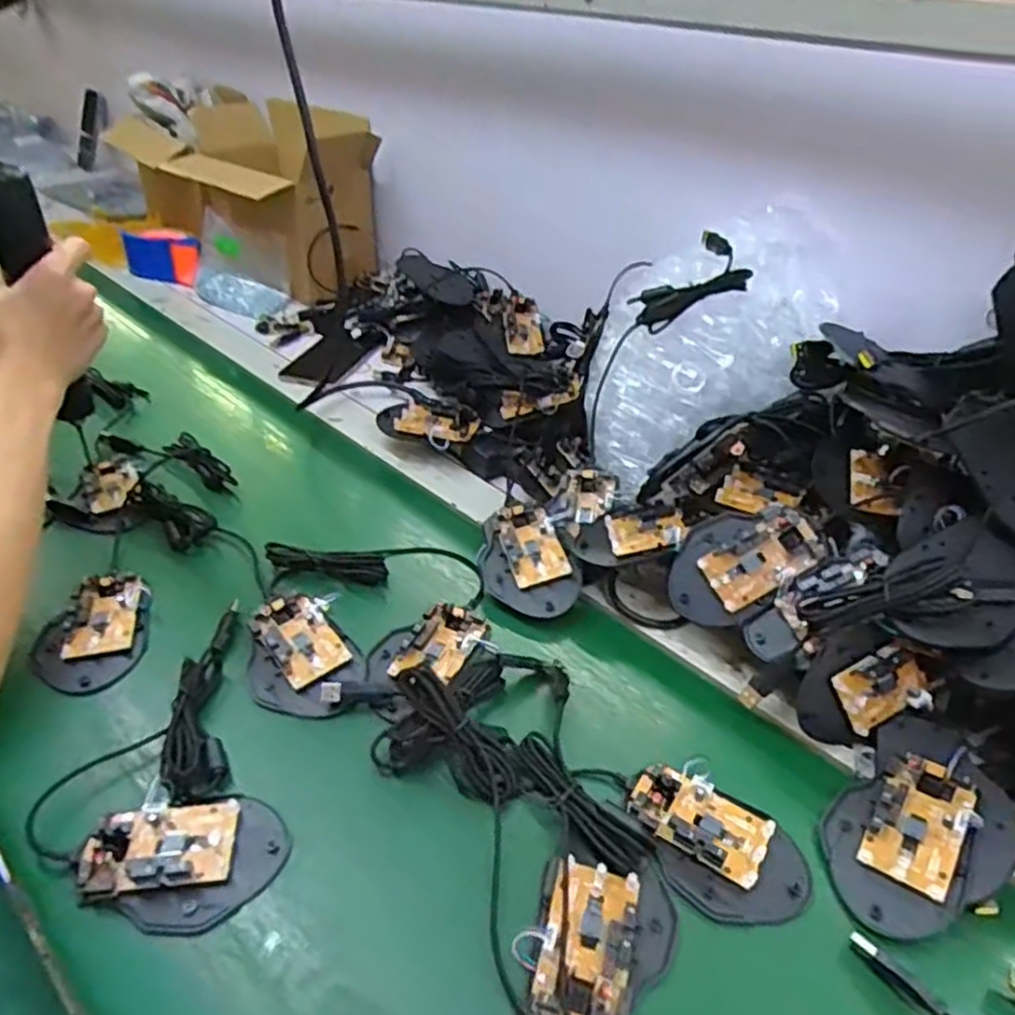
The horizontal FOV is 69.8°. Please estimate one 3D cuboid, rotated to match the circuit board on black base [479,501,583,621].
[{"bbox_3d":[0.015,0.045,0.585,0.070,0.016,0.099,-25,61,-8],"label":"circuit board on black base"}]

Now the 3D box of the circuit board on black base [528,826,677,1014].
[{"bbox_3d":[0.049,0.226,0.377,0.070,0.018,0.097,12,38,13],"label":"circuit board on black base"}]

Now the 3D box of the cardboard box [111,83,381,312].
[{"bbox_3d":[-0.380,-0.456,1.061,0.369,0.222,0.195,28,44,30],"label":"cardboard box"}]

